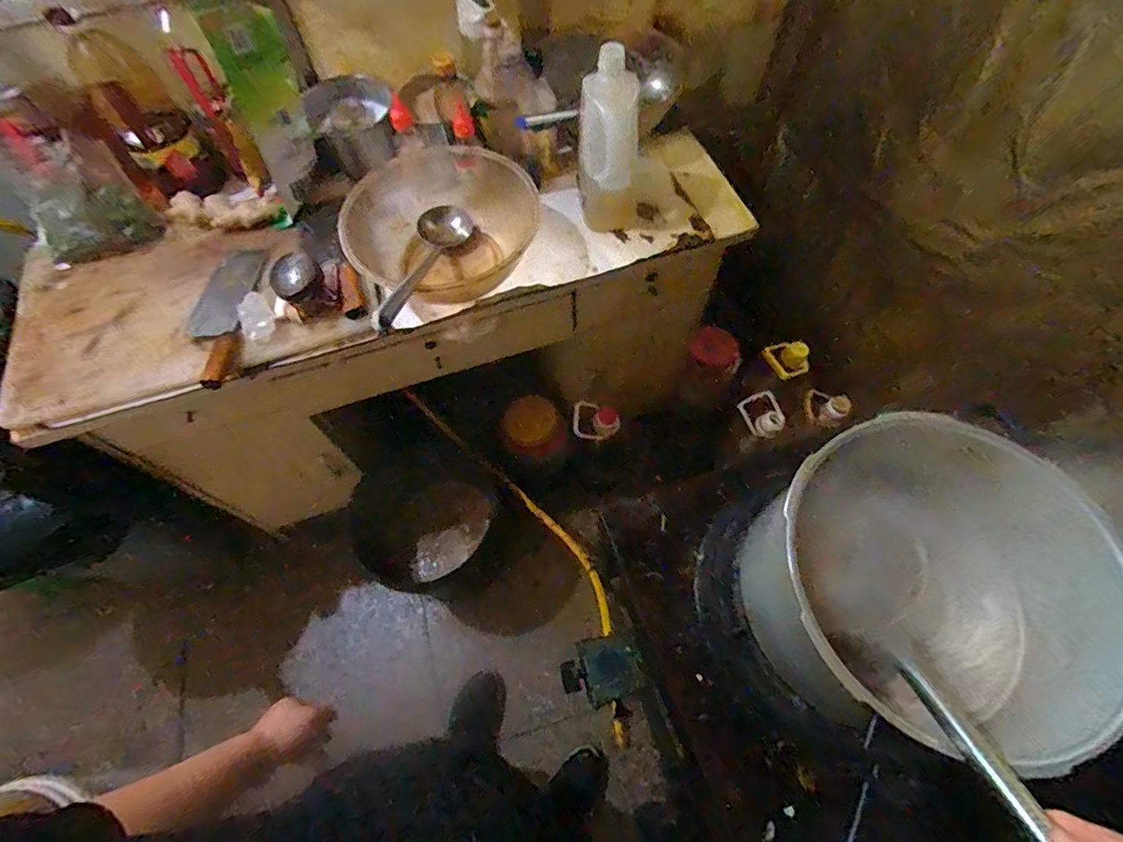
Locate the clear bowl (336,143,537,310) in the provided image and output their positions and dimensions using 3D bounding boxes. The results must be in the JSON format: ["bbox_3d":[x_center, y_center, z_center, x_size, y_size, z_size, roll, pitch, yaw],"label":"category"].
[{"bbox_3d":[-0.187,-0.310,0.813,0.270,0.091,0.295,0,64,1],"label":"clear bowl"}]

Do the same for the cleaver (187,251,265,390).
[{"bbox_3d":[-0.521,-0.169,0.785,0.091,0.018,0.244,5,64,4],"label":"cleaver"}]

